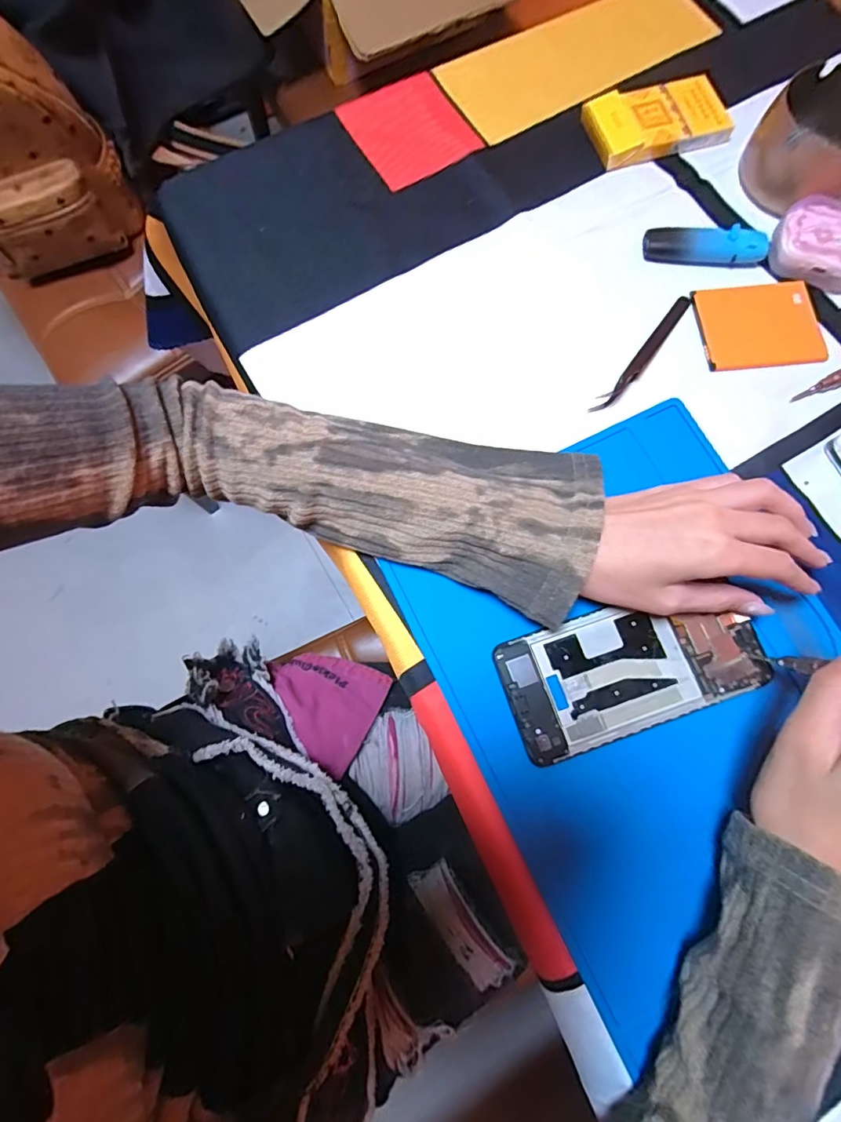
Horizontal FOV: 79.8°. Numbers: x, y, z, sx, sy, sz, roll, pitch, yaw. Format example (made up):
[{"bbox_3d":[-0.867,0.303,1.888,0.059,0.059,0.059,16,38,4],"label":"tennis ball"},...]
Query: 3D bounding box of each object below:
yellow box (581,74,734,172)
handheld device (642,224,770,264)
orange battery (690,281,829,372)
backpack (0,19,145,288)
[{"bbox_3d":[0.186,-0.344,0.394,0.106,0.015,0.062,-14,77,-3],"label":"yellow box"},{"bbox_3d":[0.207,-0.230,0.365,0.085,0.017,0.018,6,76,2],"label":"handheld device"},{"bbox_3d":[0.239,-0.167,0.355,0.084,0.004,0.065,-5,76,-1],"label":"orange battery"},{"bbox_3d":[-0.493,-0.475,0.604,0.216,0.266,0.112,-27,78,-6],"label":"backpack"}]

